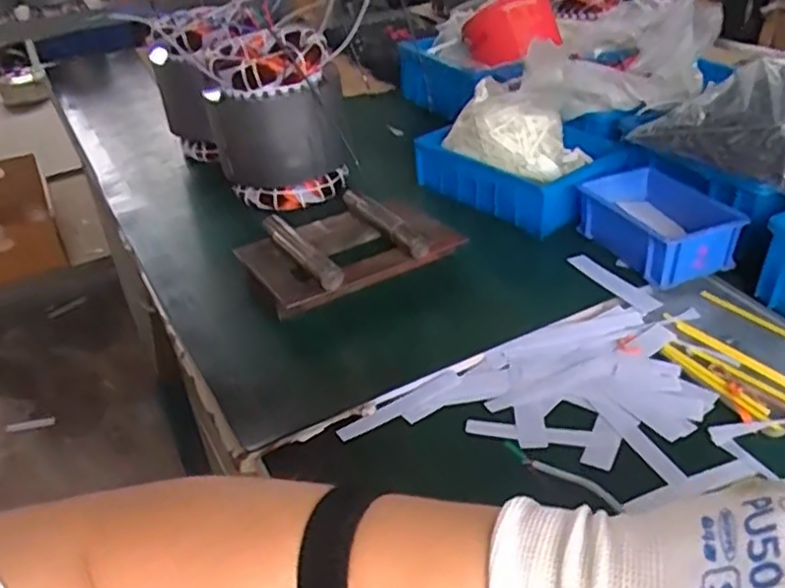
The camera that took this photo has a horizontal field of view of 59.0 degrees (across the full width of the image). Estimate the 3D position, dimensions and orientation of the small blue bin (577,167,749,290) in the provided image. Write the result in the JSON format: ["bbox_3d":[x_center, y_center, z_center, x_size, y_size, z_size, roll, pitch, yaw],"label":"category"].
[{"bbox_3d":[0.263,-0.071,0.689,0.110,0.053,0.149,-16,37,-16],"label":"small blue bin"}]

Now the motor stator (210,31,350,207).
[{"bbox_3d":[-0.139,-0.216,0.837,0.151,0.162,0.125,-13,37,-12],"label":"motor stator"}]

